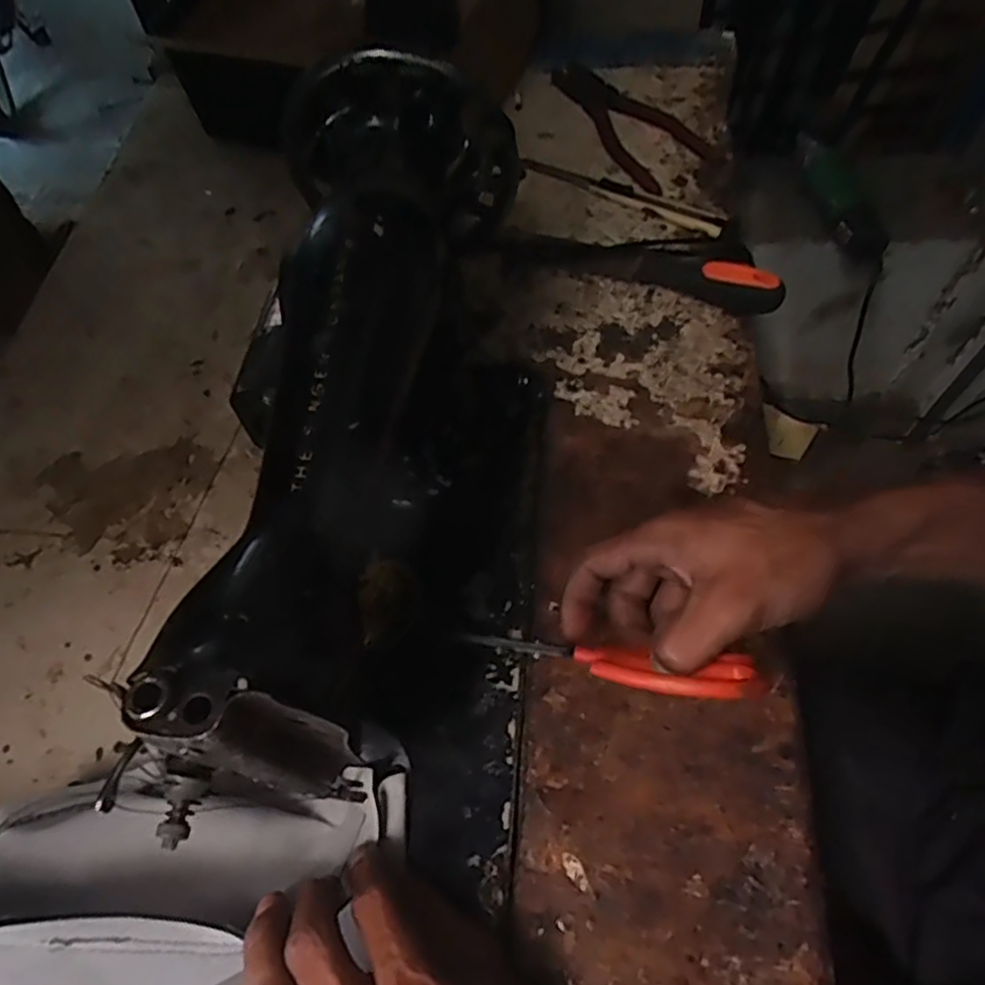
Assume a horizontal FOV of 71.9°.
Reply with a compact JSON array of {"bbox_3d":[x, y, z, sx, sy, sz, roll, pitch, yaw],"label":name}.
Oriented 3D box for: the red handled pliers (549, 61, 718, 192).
[{"bbox_3d":[0.123,-0.347,0.629,0.079,0.016,0.195,-27,64,-11],"label":"red handled pliers"}]

